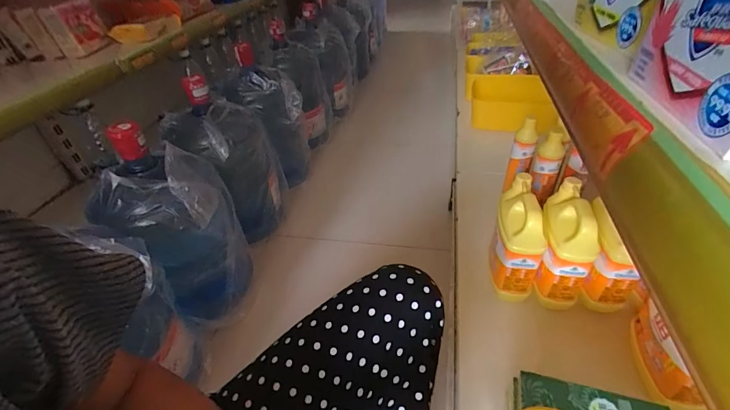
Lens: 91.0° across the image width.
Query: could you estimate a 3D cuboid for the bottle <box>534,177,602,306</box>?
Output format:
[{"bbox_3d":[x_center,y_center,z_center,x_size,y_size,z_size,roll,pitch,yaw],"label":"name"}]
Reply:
[{"bbox_3d":[0.361,0.072,0.650,0.081,0.204,0.121,10,42,16],"label":"bottle"}]

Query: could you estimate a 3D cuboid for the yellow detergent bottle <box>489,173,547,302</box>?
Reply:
[{"bbox_3d":[0.283,0.062,0.677,0.069,0.192,0.130,5,41,11],"label":"yellow detergent bottle"}]

